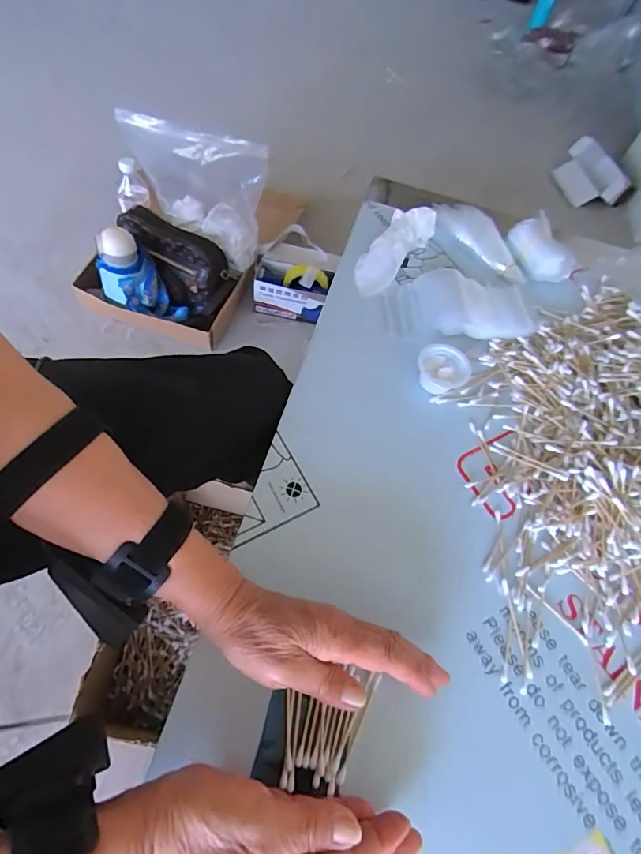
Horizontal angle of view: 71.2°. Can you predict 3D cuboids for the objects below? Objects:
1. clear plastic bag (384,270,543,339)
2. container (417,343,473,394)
[{"bbox_3d":[0.158,-0.142,0.512,0.161,0.032,0.089,1,61,-8],"label":"clear plastic bag"},{"bbox_3d":[0.127,-0.059,0.466,0.053,0.029,0.045,23,60,4],"label":"container"}]

